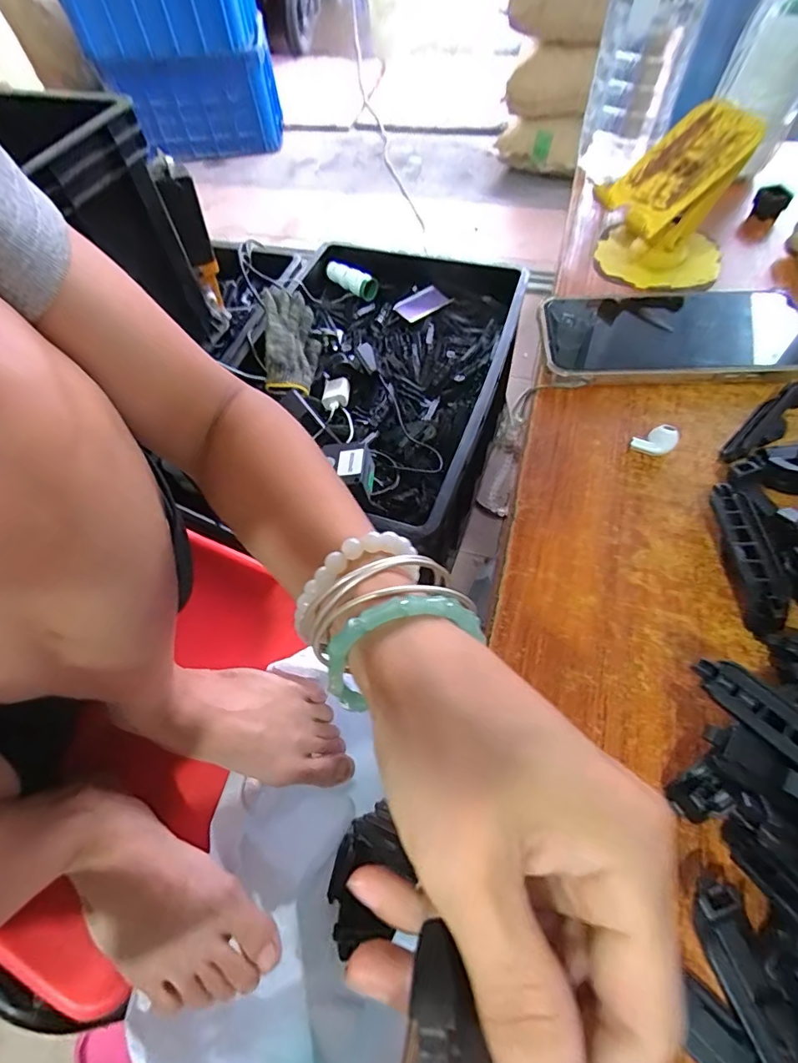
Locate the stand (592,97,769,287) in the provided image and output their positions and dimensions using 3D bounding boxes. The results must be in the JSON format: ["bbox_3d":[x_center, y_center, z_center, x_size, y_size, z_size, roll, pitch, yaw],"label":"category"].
[{"bbox_3d":[0.199,-0.237,0.351,0.089,0.090,0.087,-2,58,3],"label":"stand"}]

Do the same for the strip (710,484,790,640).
[{"bbox_3d":[0.172,0.014,0.241,0.021,0.016,0.077,2,58,5],"label":"strip"}]

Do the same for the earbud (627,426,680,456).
[{"bbox_3d":[0.148,-0.051,0.282,0.022,0.017,0.013,3,58,5],"label":"earbud"}]

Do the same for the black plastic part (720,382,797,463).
[{"bbox_3d":[0.215,-0.062,0.283,0.073,0.018,0.018,-38,63,-19],"label":"black plastic part"}]

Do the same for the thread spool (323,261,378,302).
[{"bbox_3d":[-0.093,-0.493,0.965,0.127,0.049,0.042,39,68,24],"label":"thread spool"}]

